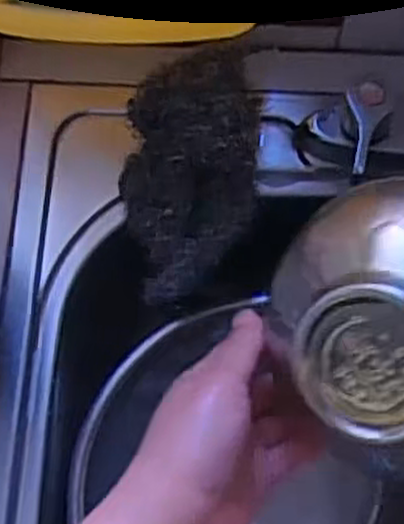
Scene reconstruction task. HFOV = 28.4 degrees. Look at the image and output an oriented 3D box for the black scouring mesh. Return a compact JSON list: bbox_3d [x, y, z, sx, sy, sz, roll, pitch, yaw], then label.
[{"bbox_3d":[-0.009,-0.049,0.454,0.077,0.061,0.133,3,74,3],"label":"black scouring mesh"}]

